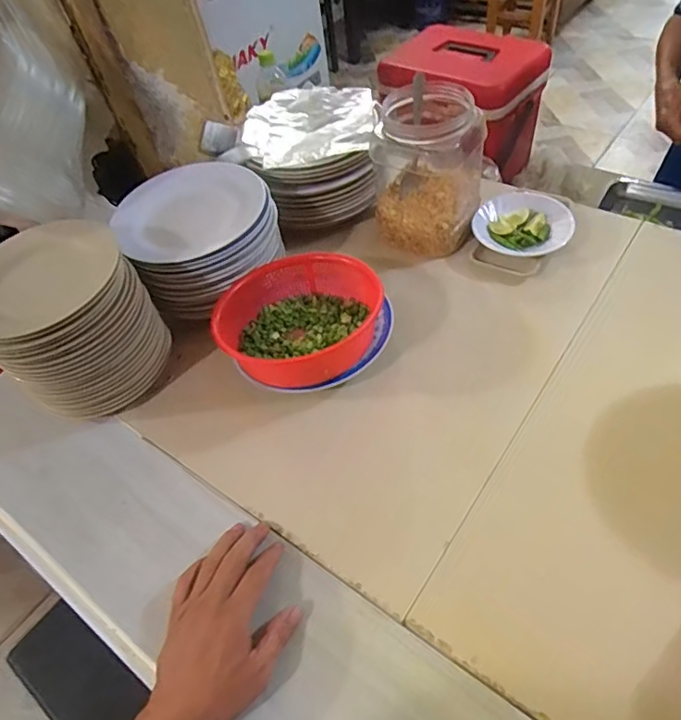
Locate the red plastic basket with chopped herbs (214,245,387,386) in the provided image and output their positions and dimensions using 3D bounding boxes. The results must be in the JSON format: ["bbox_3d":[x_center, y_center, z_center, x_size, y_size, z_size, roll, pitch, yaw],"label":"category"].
[{"bbox_3d":[-0.046,-0.042,0.648,0.189,0.092,0.184,4,53,13],"label":"red plastic basket with chopped herbs"}]

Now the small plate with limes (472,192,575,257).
[{"bbox_3d":[0.244,-0.184,0.733,0.121,0.029,0.107,12,56,19],"label":"small plate with limes"}]

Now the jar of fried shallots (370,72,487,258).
[{"bbox_3d":[0.114,-0.258,0.727,0.137,0.173,0.163,0,52,10],"label":"jar of fried shallots"}]

